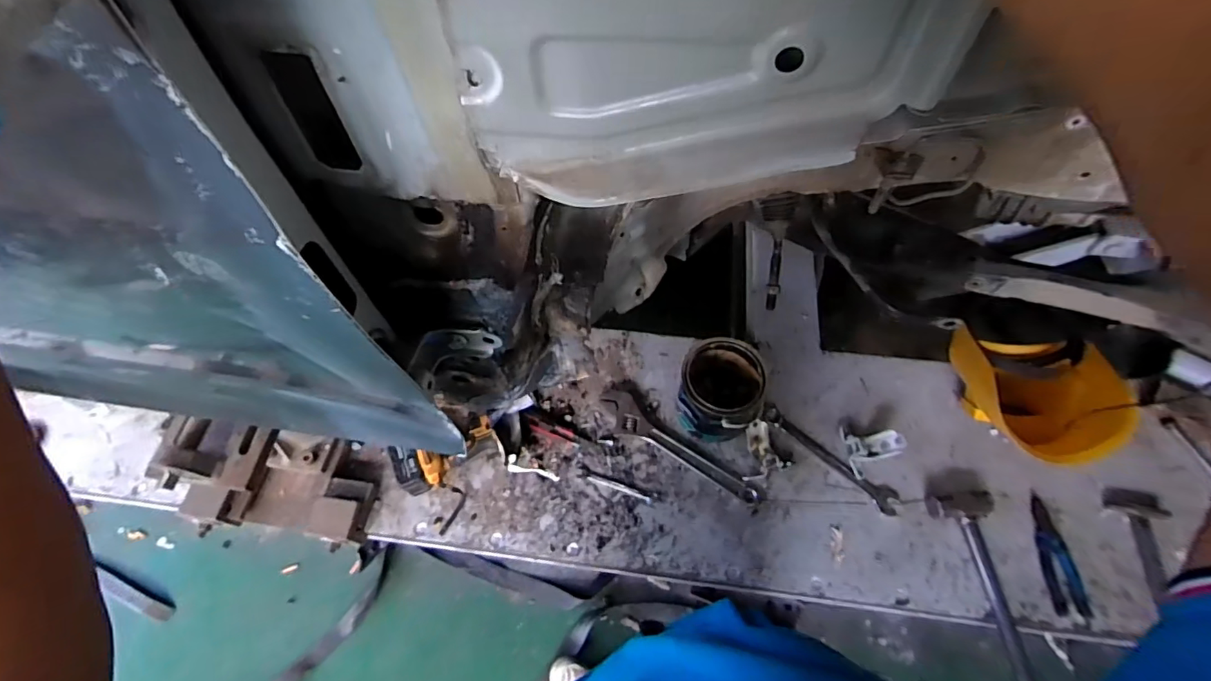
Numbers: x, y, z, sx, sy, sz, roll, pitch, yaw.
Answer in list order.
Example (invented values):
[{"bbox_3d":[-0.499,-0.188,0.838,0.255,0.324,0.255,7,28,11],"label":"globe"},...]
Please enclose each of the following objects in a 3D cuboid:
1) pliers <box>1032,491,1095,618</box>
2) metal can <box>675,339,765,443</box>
[{"bbox_3d":[0.804,0.377,0.916,0.059,0.016,0.198,3,61,4],"label":"pliers"},{"bbox_3d":[0.225,0.103,1.011,0.150,0.155,0.159,-1,61,2],"label":"metal can"}]

